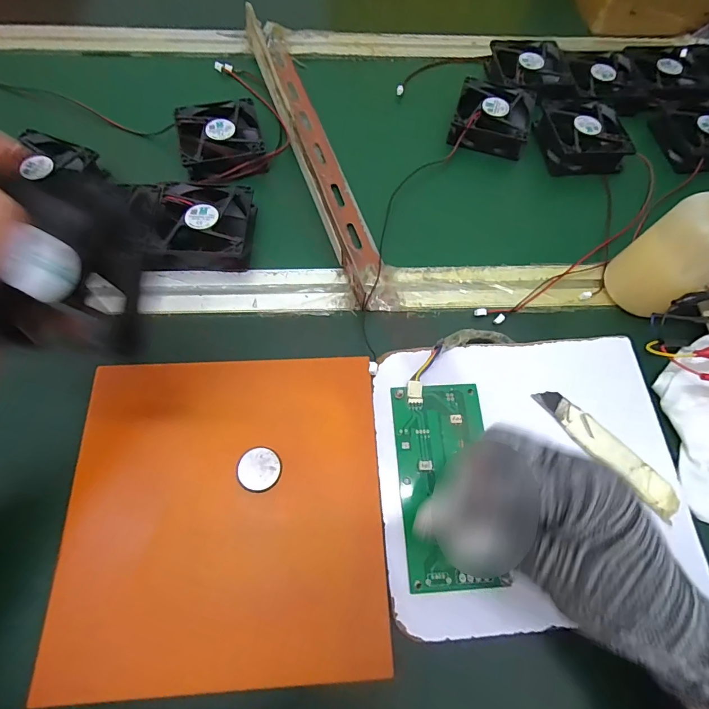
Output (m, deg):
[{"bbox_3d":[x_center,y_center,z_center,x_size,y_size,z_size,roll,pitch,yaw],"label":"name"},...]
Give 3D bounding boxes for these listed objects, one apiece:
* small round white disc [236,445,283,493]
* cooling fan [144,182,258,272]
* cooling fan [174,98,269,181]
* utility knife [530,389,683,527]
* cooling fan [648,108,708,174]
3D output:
[{"bbox_3d":[-0.064,0.076,0.277,0.028,0.004,0.029,1,65,-2],"label":"small round white disc"},{"bbox_3d":[-0.134,-0.115,0.367,0.084,0.026,0.084,-3,66,-3],"label":"cooling fan"},{"bbox_3d":[-0.131,-0.213,0.408,0.077,0.022,0.091,-14,67,-8],"label":"cooling fan"},{"bbox_3d":[0.180,0.068,0.298,0.024,0.007,0.114,-40,73,-18],"label":"utility knife"},{"bbox_3d":[0.374,-0.230,0.440,0.086,0.026,0.081,-5,66,-4],"label":"cooling fan"}]

